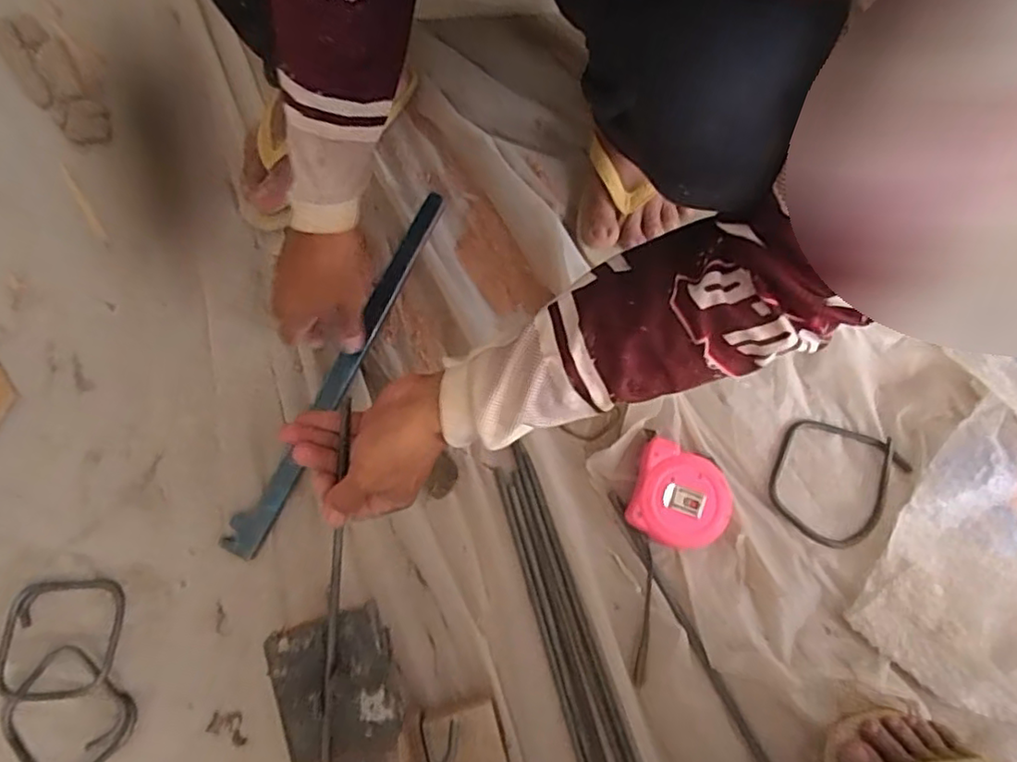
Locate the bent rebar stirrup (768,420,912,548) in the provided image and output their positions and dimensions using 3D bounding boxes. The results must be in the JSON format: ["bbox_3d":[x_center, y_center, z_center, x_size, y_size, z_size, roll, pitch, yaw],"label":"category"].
[{"bbox_3d":[0.306,0.095,0.595,0.113,0.017,0.114,21,77,5],"label":"bent rebar stirrup"}]

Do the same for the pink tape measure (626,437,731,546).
[{"bbox_3d":[0.155,0.105,0.572,0.084,0.037,0.086,16,77,4],"label":"pink tape measure"}]

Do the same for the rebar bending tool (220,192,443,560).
[{"bbox_3d":[-0.159,-0.012,0.597,0.031,0.019,0.381,27,82,6],"label":"rebar bending tool"}]

